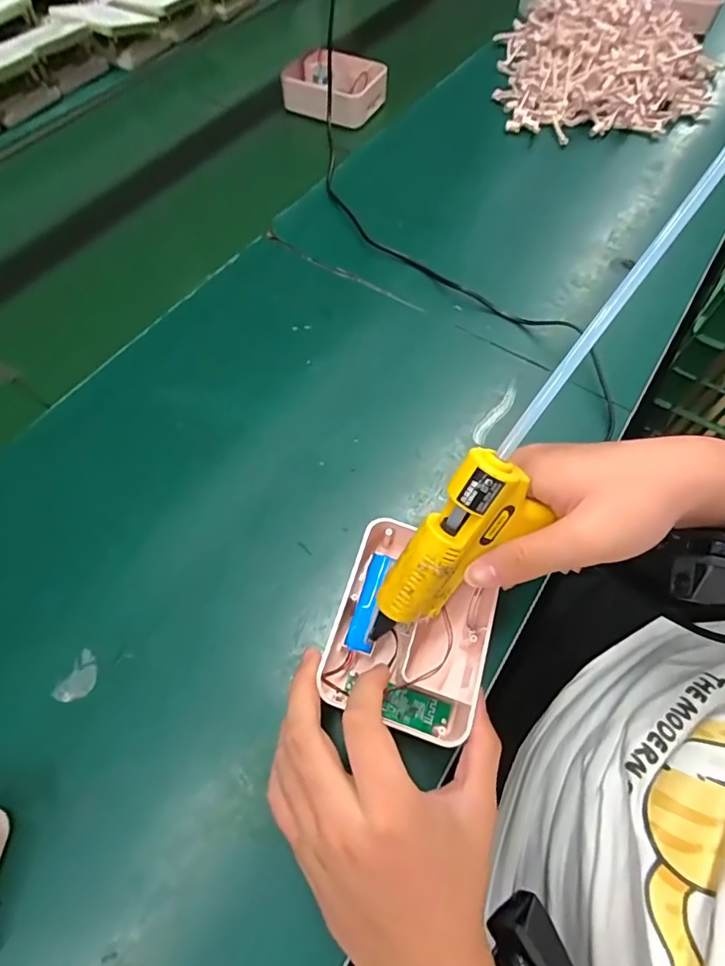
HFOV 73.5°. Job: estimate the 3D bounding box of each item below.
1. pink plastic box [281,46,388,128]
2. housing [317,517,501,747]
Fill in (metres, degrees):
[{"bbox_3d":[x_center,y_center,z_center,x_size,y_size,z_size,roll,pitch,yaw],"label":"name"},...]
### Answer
[{"bbox_3d":[-0.043,-0.552,0.673,0.134,0.036,0.111,25,65,13],"label":"pink plastic box"},{"bbox_3d":[0.036,0.097,0.330,0.103,0.043,0.126,16,64,8],"label":"housing"}]

